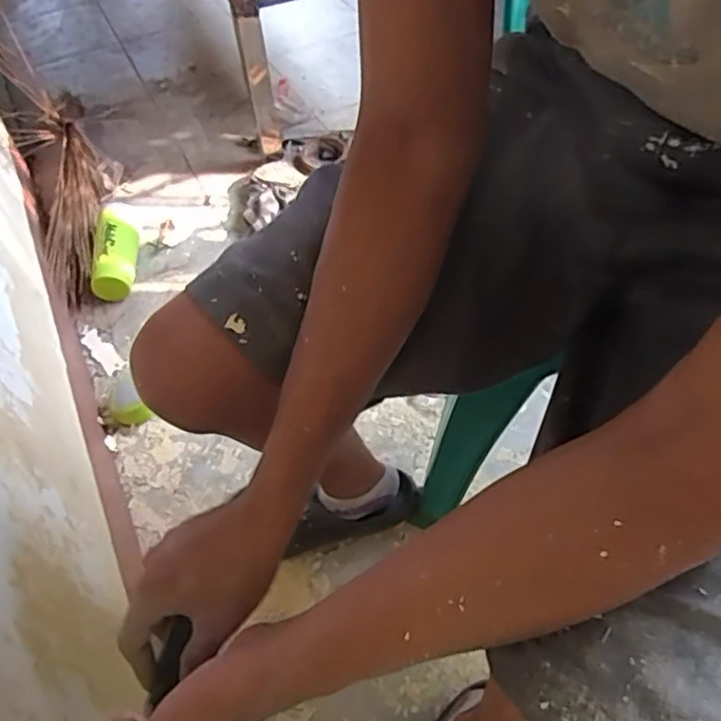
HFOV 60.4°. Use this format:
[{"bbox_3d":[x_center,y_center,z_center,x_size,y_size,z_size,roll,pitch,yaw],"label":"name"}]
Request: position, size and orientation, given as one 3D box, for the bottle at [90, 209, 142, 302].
[{"bbox_3d":[-0.429,-0.184,1.095,0.069,0.069,0.185,-8,53,0],"label":"bottle"}]

